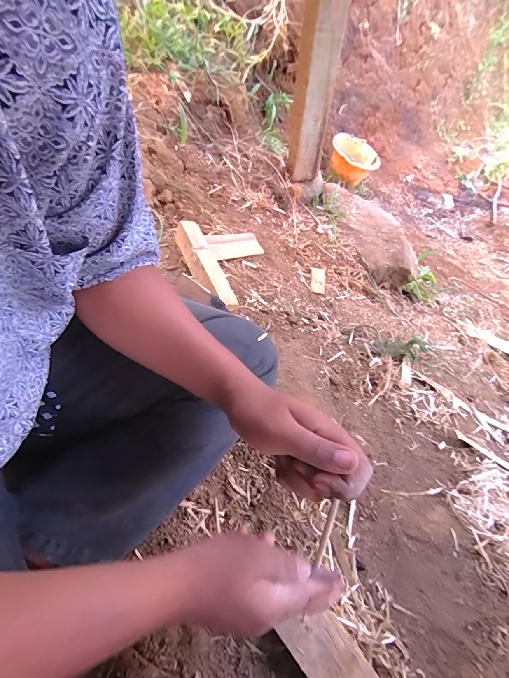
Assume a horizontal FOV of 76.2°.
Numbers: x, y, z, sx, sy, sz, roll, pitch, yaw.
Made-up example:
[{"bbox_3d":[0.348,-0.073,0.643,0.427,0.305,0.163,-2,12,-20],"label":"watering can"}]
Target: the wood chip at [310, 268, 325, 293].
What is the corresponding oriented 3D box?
[{"bbox_3d":[0.163,-0.152,0.831,0.038,0.008,0.096,4,48,2],"label":"wood chip"}]

